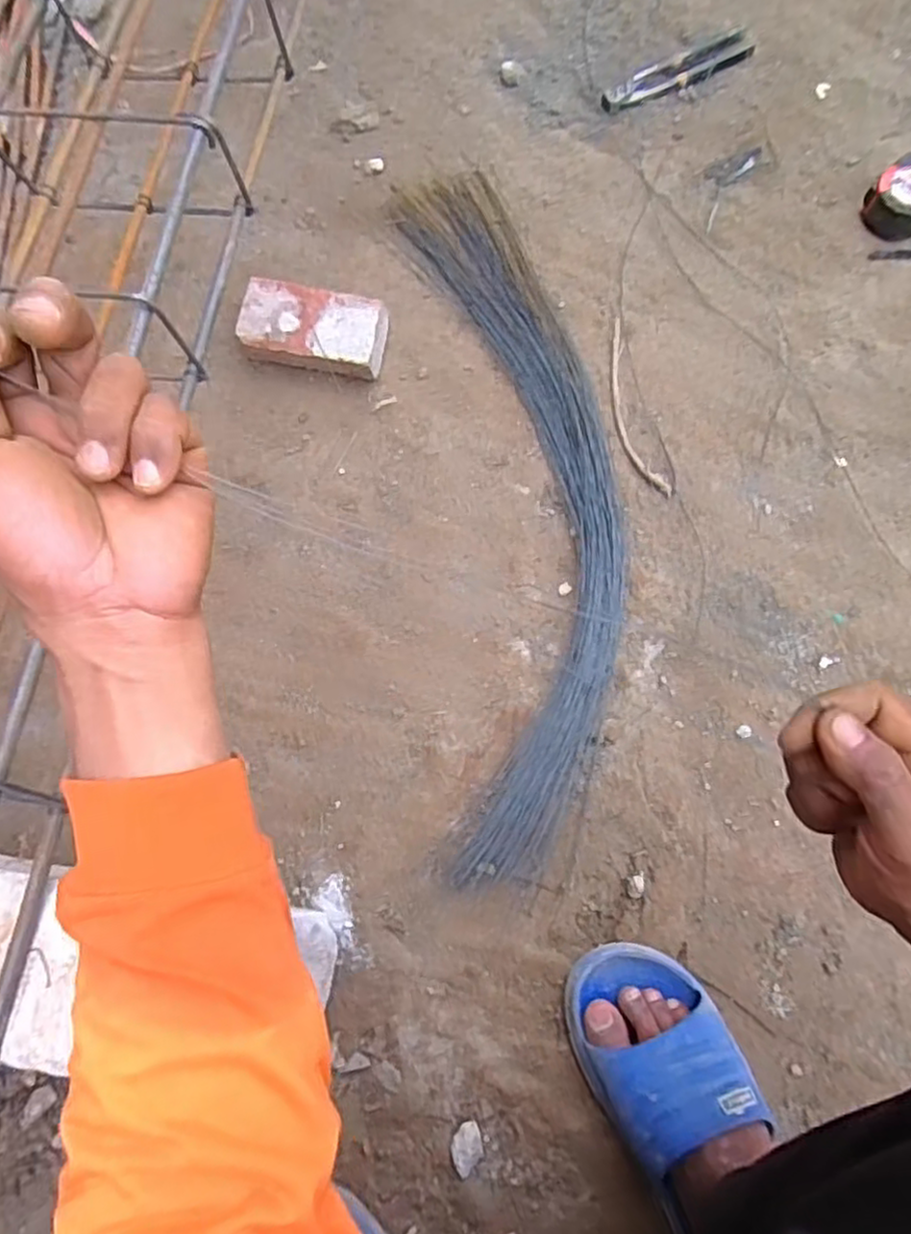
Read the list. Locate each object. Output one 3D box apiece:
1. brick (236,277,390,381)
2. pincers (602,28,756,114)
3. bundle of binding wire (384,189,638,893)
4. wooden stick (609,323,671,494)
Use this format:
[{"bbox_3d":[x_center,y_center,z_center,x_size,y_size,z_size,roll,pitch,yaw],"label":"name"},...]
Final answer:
[{"bbox_3d":[-0.159,-0.320,0.769,0.154,0.046,0.077,13,74,6],"label":"brick"},{"bbox_3d":[0.295,-0.733,0.921,0.216,0.018,0.050,-24,74,-5],"label":"pincers"},{"bbox_3d":[0.063,-0.165,0.711,0.195,0.033,0.807,-6,73,0],"label":"bundle of binding wire"},{"bbox_3d":[0.185,-0.226,0.734,0.036,0.004,0.219,-10,73,-1],"label":"wooden stick"}]

